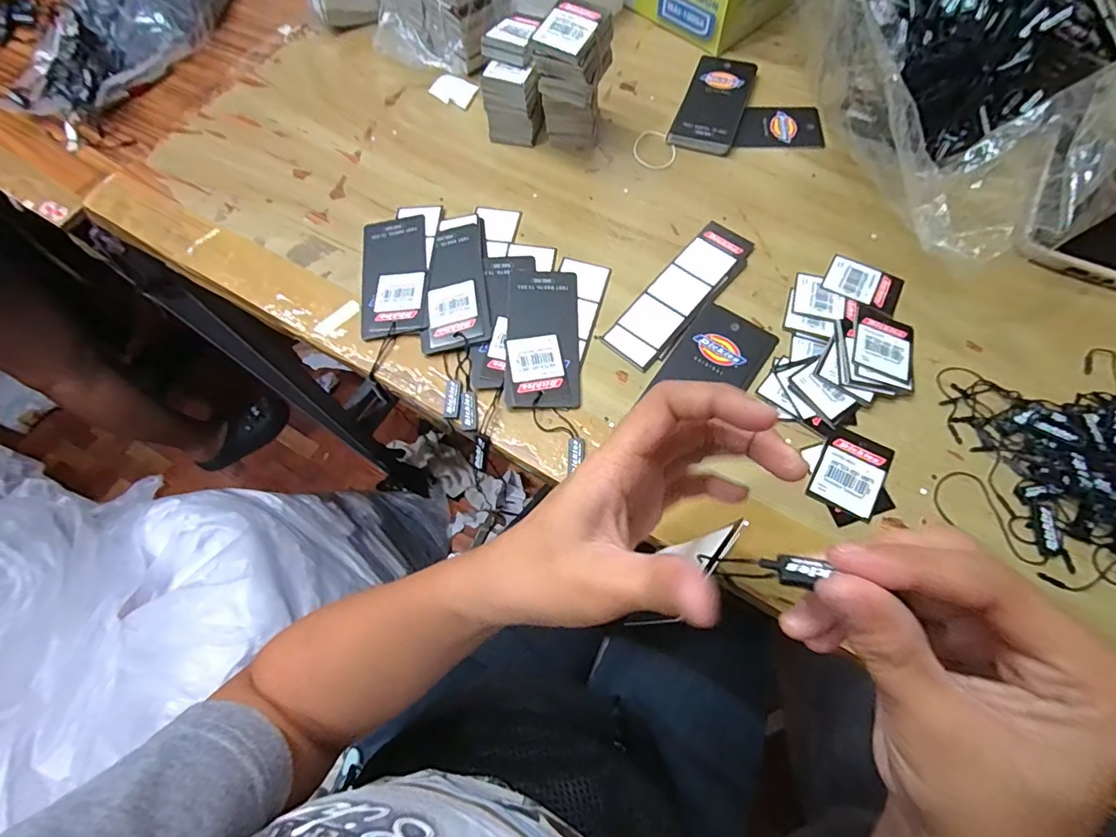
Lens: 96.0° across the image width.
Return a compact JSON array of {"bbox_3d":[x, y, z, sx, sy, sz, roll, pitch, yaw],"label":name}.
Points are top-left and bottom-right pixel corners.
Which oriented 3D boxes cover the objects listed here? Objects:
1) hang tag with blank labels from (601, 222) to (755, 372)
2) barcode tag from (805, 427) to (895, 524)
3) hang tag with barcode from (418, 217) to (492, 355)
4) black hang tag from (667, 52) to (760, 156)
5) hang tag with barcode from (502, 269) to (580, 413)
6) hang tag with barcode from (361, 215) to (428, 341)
[{"bbox_3d":[0.088,-0.092,0.359,0.036,0.006,0.137,37,73,17],"label":"hang tag with blank labels"},{"bbox_3d":[0.176,0.032,0.302,0.038,0.004,0.053,28,71,14],"label":"barcode tag"},{"bbox_3d":[-0.075,-0.100,0.366,0.048,0.007,0.111,-7,66,0],"label":"hang tag with barcode"},{"bbox_3d":[0.134,-0.270,0.429,0.052,0.009,0.107,20,69,11],"label":"black hang tag"},{"bbox_3d":[-0.010,-0.058,0.348,0.049,0.004,0.112,3,64,-2],"label":"hang tag with barcode"},{"bbox_3d":[-0.122,-0.108,0.374,0.048,0.004,0.109,-9,64,3],"label":"hang tag with barcode"}]

